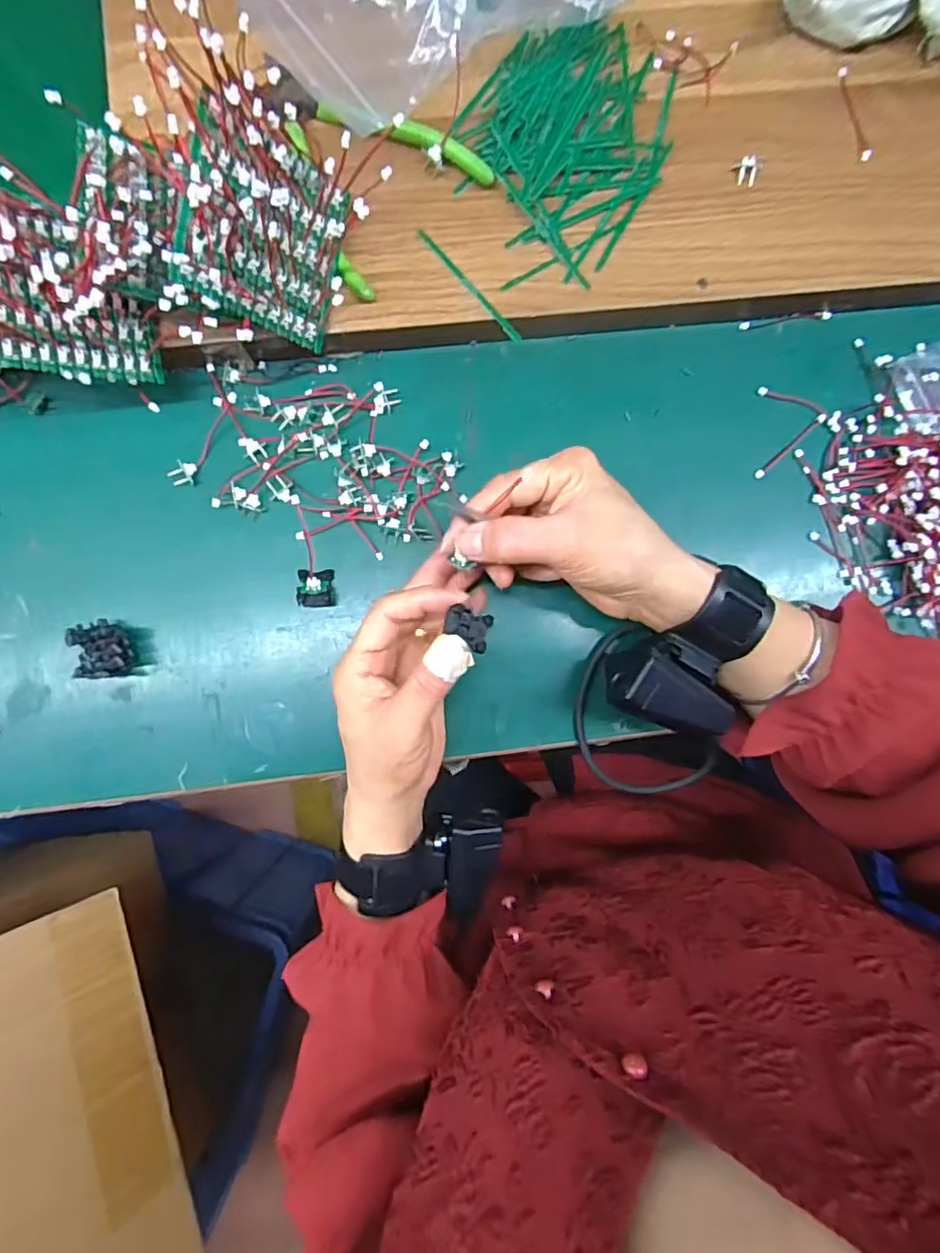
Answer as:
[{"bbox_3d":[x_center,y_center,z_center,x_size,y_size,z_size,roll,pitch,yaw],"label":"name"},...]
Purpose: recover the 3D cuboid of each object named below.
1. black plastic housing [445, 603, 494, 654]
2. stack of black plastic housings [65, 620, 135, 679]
[{"bbox_3d":[-0.002,0.002,0.300,0.023,0.010,0.020,23,62,-5],"label":"black plastic housing"},{"bbox_3d":[-0.213,0.014,0.340,0.027,0.025,0.032,-10,87,-2],"label":"stack of black plastic housings"}]

